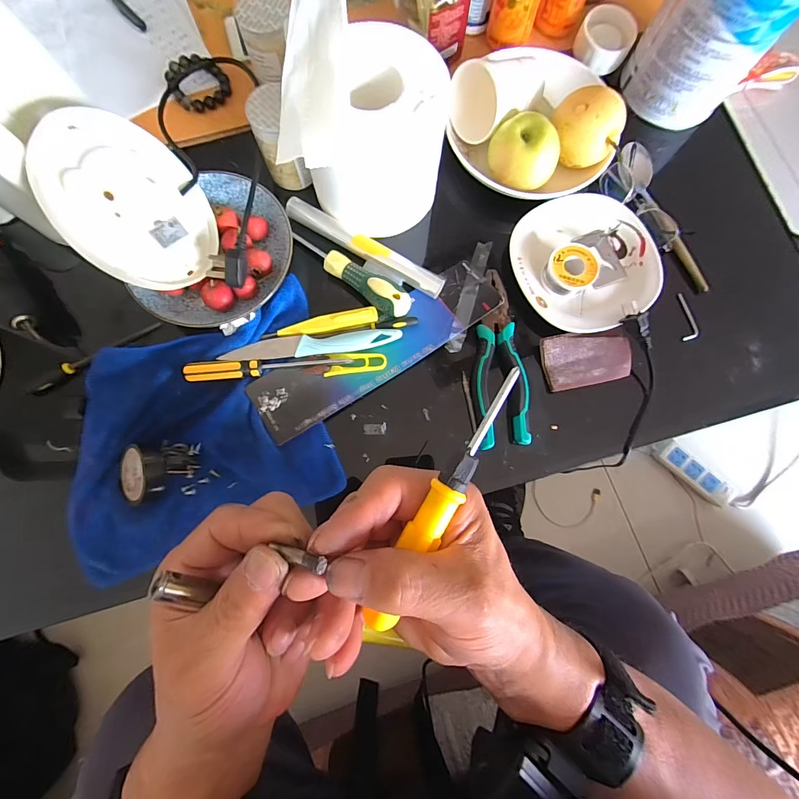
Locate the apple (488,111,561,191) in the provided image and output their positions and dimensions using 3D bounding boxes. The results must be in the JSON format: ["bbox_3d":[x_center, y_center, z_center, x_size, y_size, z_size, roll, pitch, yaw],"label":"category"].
[{"bbox_3d":[0.138,-0.274,0.421,0.068,0.060,0.064,0,80,0],"label":"apple"}]

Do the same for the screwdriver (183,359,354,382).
[{"bbox_3d":[-0.138,-0.033,0.394,0.169,0.019,0.019,-3,80,-1],"label":"screwdriver"}]

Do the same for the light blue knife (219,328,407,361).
[{"bbox_3d":[-0.093,-0.059,0.405,0.187,0.012,0.024,-6,80,-1],"label":"light blue knife"}]

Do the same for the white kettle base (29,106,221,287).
[{"bbox_3d":[-0.239,-0.178,0.340,0.017,0.142,0.146,-7,121,29],"label":"white kettle base"}]

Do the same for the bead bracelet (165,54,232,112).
[{"bbox_3d":[-0.250,-0.395,0.459,0.068,0.011,0.067,-27,81,-5],"label":"bead bracelet"}]

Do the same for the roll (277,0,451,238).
[{"bbox_3d":[-0.031,-0.285,0.385,0.146,0.120,0.173,3,80,0],"label":"roll"}]

